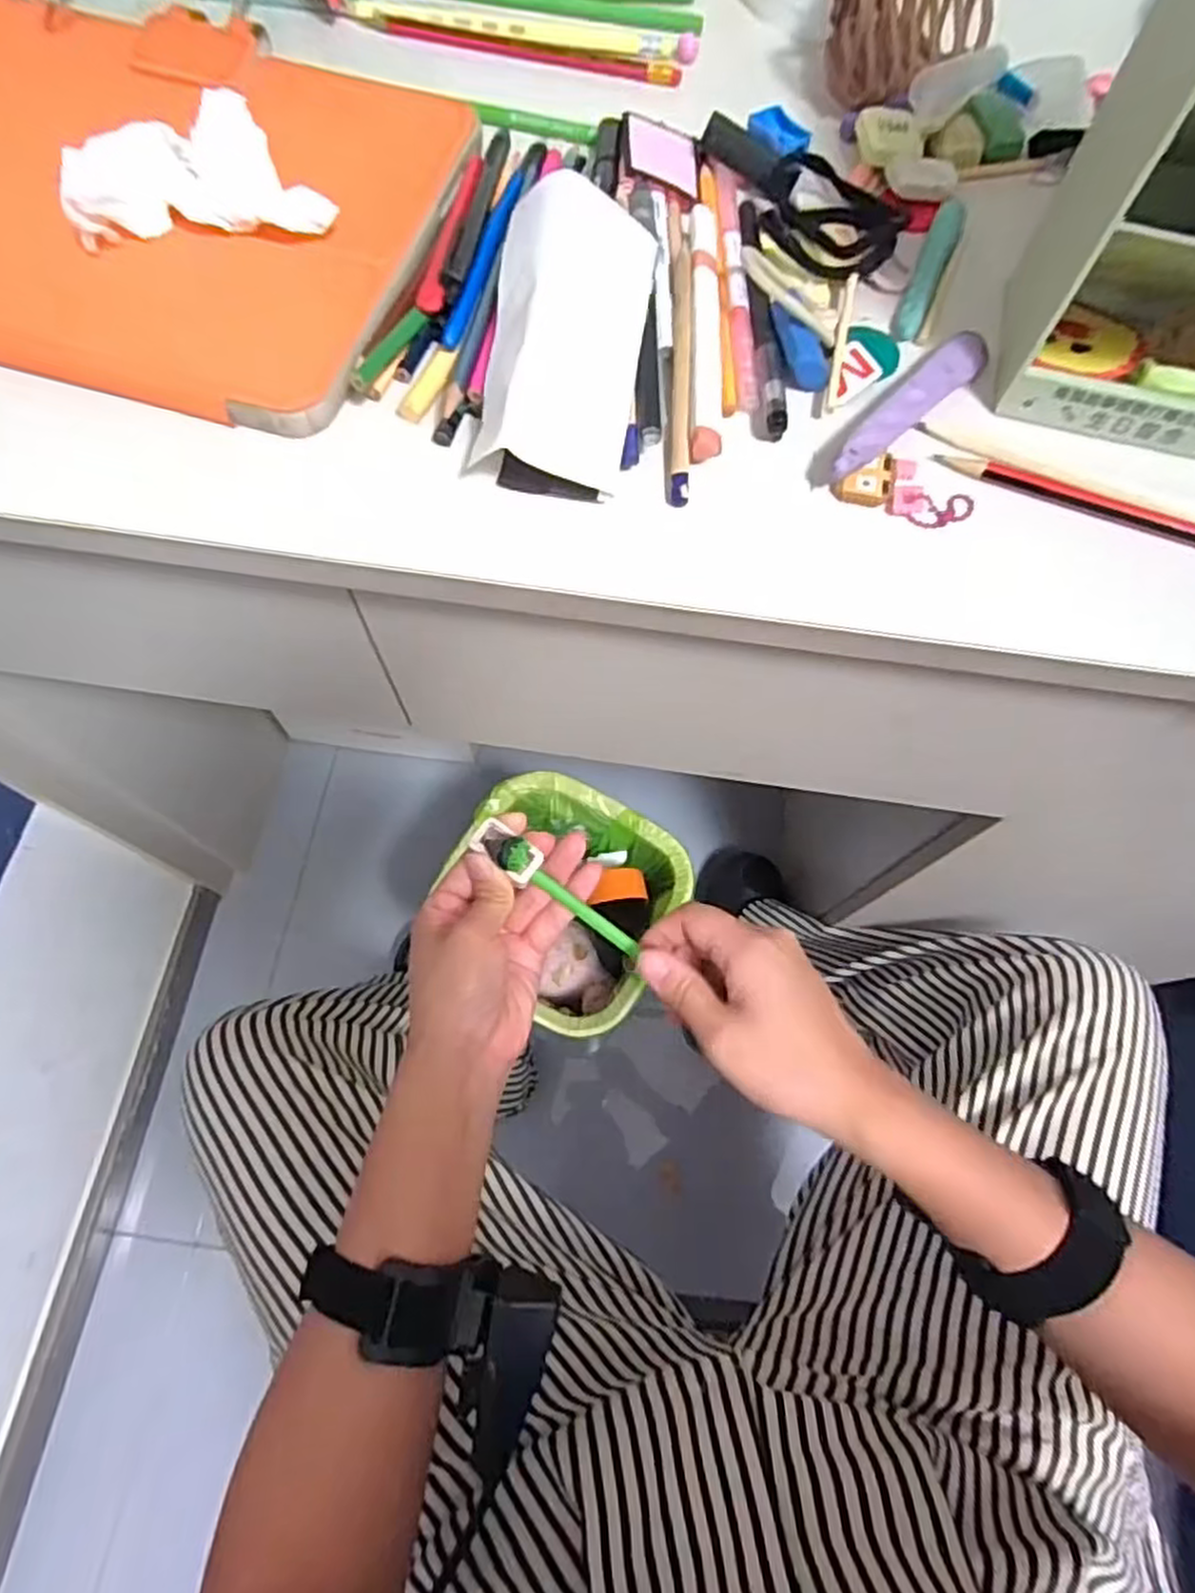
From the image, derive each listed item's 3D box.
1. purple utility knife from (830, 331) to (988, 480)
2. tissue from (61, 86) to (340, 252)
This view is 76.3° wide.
[{"bbox_3d":[0.128,-0.162,0.313,0.109,0.014,0.019,-42,75,-16],"label":"purple utility knife"},{"bbox_3d":[-0.164,-0.259,0.317,0.098,0.032,0.050,-7,68,-5],"label":"tissue"}]

